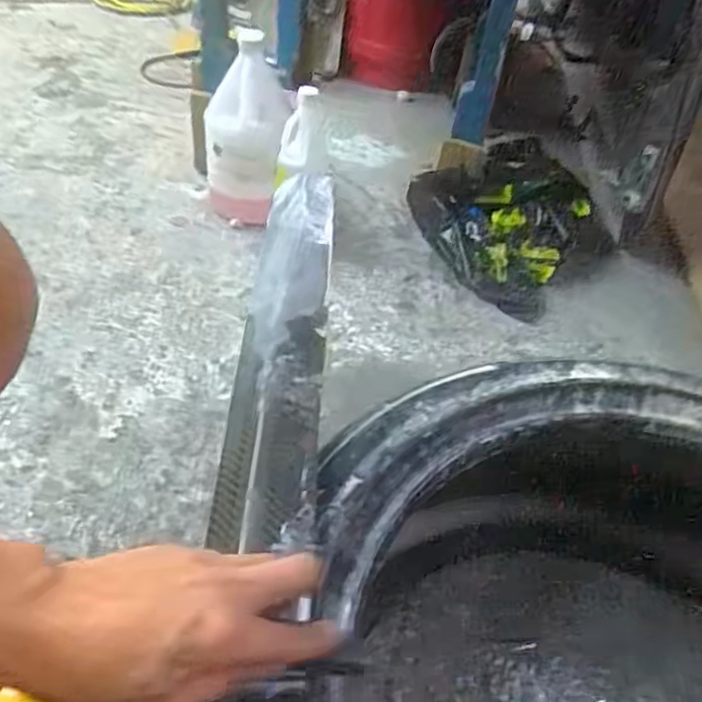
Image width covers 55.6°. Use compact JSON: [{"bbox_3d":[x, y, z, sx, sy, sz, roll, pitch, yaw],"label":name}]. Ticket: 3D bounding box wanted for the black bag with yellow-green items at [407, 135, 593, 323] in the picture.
[{"bbox_3d":[0.273,-0.237,1.165,0.257,0.148,0.313,-25,51,-30],"label":"black bag with yellow-green items"}]

